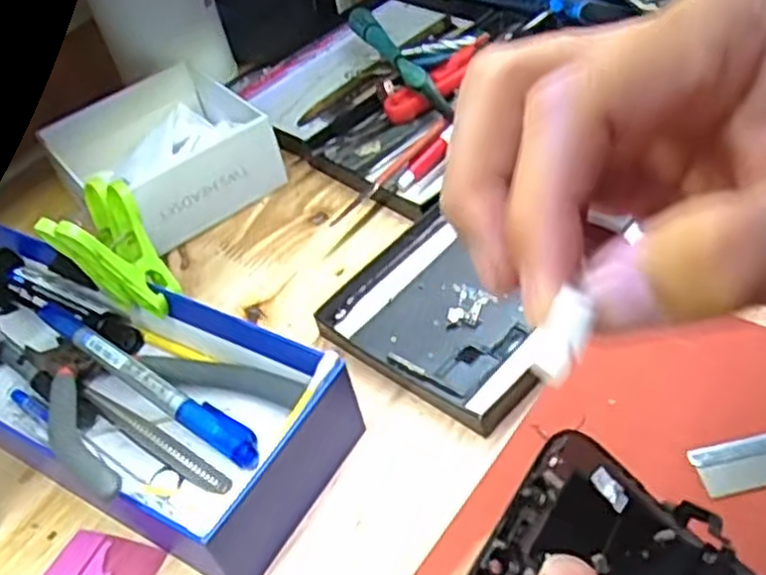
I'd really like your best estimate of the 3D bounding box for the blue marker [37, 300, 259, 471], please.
[{"bbox_3d":[-0.103,0.039,0.334,0.127,0.018,0.014,24,53,26],"label":"blue marker"}]

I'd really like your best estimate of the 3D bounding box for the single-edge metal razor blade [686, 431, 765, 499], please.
[{"bbox_3d":[0.128,0.060,0.269,0.038,0.004,0.019,-10,46,-3],"label":"single-edge metal razor blade"}]

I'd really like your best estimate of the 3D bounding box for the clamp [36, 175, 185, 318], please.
[{"bbox_3d":[-0.110,-0.018,0.331,0.020,0.058,0.036,-1,50,56],"label":"clamp"}]

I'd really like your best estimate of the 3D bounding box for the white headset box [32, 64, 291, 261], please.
[{"bbox_3d":[-0.126,-0.077,0.446,0.103,0.040,0.106,-37,48,-20],"label":"white headset box"}]

